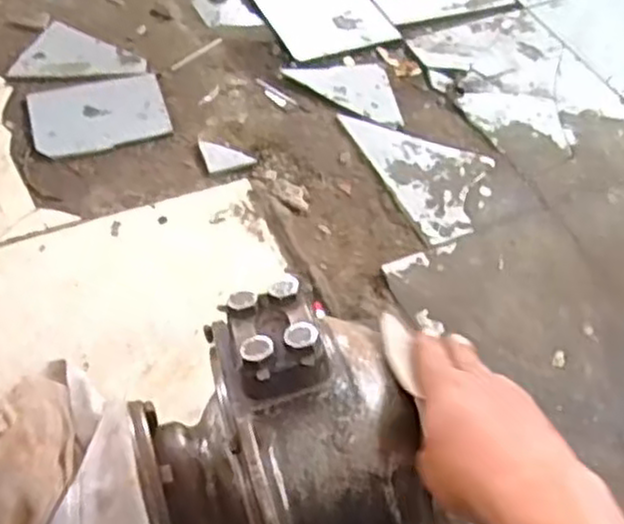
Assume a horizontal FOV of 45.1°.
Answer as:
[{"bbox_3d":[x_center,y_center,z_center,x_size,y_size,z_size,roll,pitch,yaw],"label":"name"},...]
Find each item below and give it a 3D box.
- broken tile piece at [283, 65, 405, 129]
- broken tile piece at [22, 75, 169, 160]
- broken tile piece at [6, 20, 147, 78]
[{"bbox_3d":[0.063,-0.273,1.155,0.196,0.010,0.104,29,56,15],"label":"broken tile piece"},{"bbox_3d":[-0.309,-0.214,1.090,0.189,0.007,0.126,-14,56,-15],"label":"broken tile piece"},{"bbox_3d":[-0.362,-0.334,1.173,0.194,0.007,0.116,-3,54,-8],"label":"broken tile piece"}]

